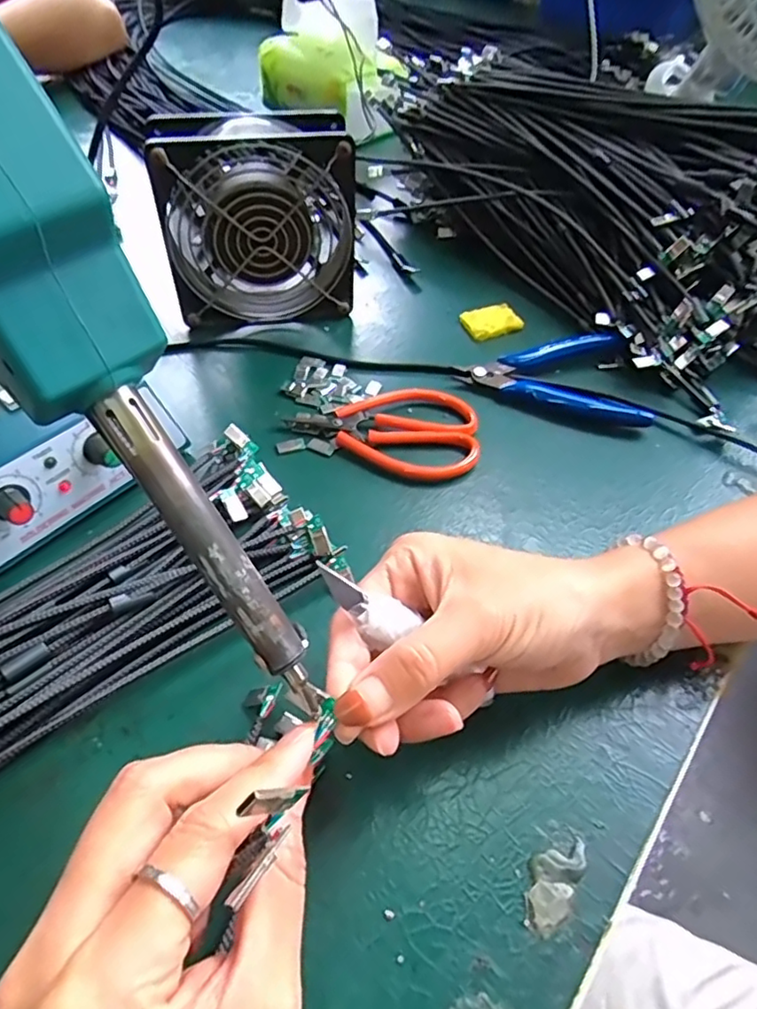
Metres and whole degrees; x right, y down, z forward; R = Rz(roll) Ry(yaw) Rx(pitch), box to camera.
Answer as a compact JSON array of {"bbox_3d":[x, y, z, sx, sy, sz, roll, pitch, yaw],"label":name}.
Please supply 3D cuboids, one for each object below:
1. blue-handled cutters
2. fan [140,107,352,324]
[{"bbox_3d":[0.116,-0.089,0.393,0.116,0.020,0.070,14,51,7],"label":"blue-handled cutters"},{"bbox_3d":[-0.077,-0.183,0.394,0.116,0.119,0.047,-6,52,-9],"label":"fan"}]

